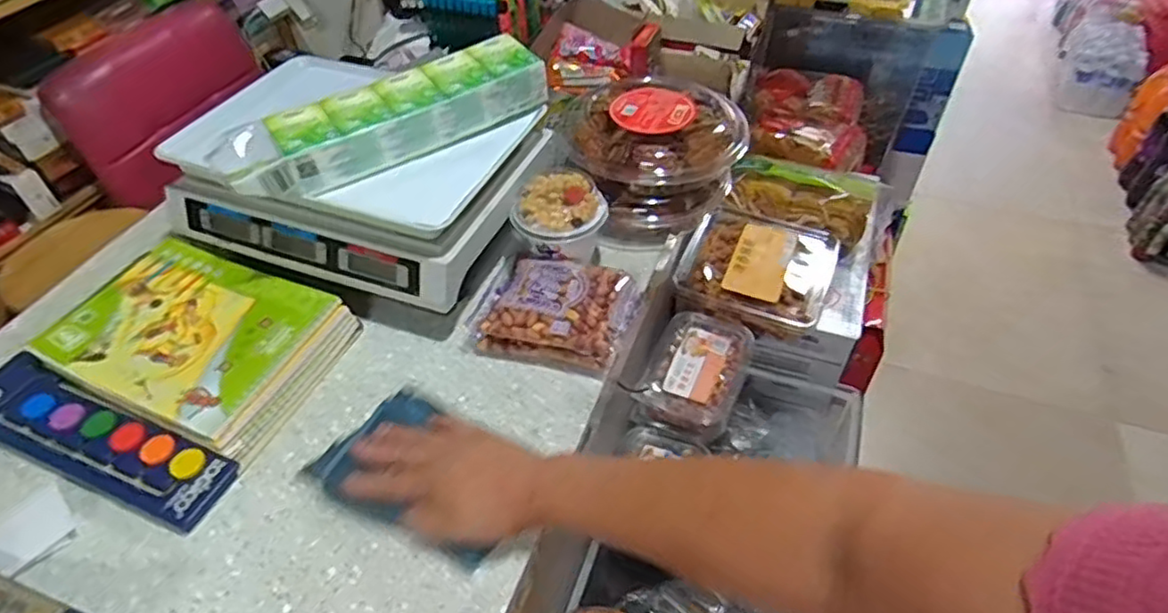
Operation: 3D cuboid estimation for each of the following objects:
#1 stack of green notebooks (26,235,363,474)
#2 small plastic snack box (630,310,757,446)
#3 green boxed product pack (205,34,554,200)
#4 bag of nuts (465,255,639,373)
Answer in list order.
[{"bbox_3d":[-0.362,0.025,0.629,0.258,0.033,0.166,19,50,18],"label":"stack of green notebooks"},{"bbox_3d":[0.152,0.086,0.888,0.124,0.065,0.174,18,50,18],"label":"small plastic snack box"},{"bbox_3d":[-0.190,-0.184,0.651,0.307,0.060,0.087,-28,52,-23],"label":"green boxed product pack"},{"bbox_3d":[-0.027,0.001,0.637,0.148,0.044,0.110,10,48,10],"label":"bag of nuts"}]

